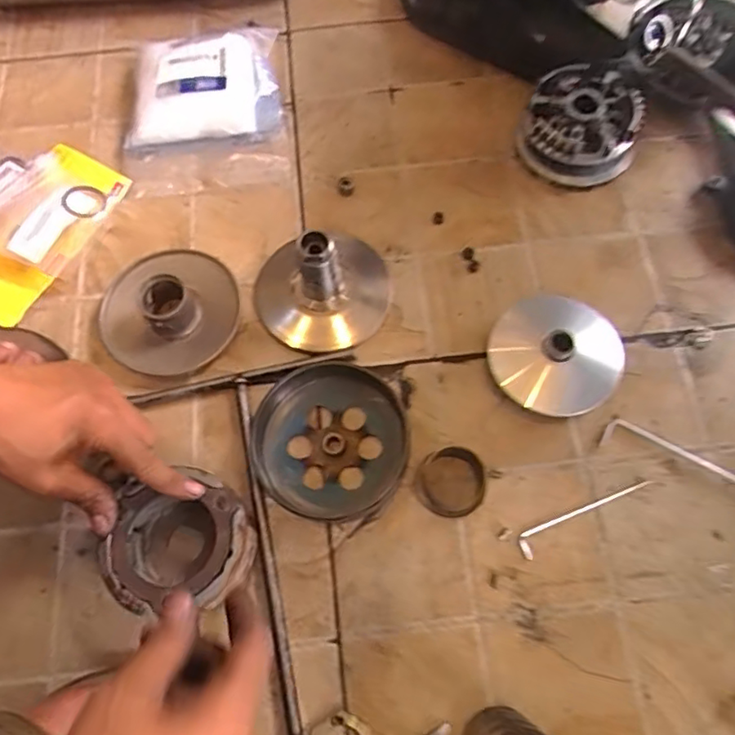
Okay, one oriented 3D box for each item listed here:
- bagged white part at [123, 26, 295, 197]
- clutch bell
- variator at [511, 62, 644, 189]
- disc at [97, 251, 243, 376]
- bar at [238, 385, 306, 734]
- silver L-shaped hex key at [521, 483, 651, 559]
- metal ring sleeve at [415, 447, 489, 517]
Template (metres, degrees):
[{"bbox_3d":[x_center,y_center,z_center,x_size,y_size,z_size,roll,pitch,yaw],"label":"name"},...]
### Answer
[{"bbox_3d":[-0.162,-0.256,0.587,0.160,0.040,0.176,-8,67,-2],"label":"bagged white part"},{"bbox_3d":[-0.030,0.056,0.459,0.116,0.031,0.115,-1,67,1],"label":"clutch bell"},{"bbox_3d":[0.199,-0.225,0.550,0.100,0.044,0.106,-1,67,1],"label":"variator"},{"bbox_3d":[-0.171,-0.053,0.505,0.110,0.034,0.114,-1,67,1],"label":"disc"},{"bbox_3d":[-0.071,0.150,0.434,0.012,0.009,0.290,-13,68,-4],"label":"bar"},{"bbox_3d":[0.163,0.109,0.447,0.112,0.004,0.017,-25,69,-9],"label":"silver L-shaped hex key"},{"bbox_3d":[0.063,0.085,0.446,0.053,0.030,0.048,25,70,11],"label":"metal ring sleeve"}]

